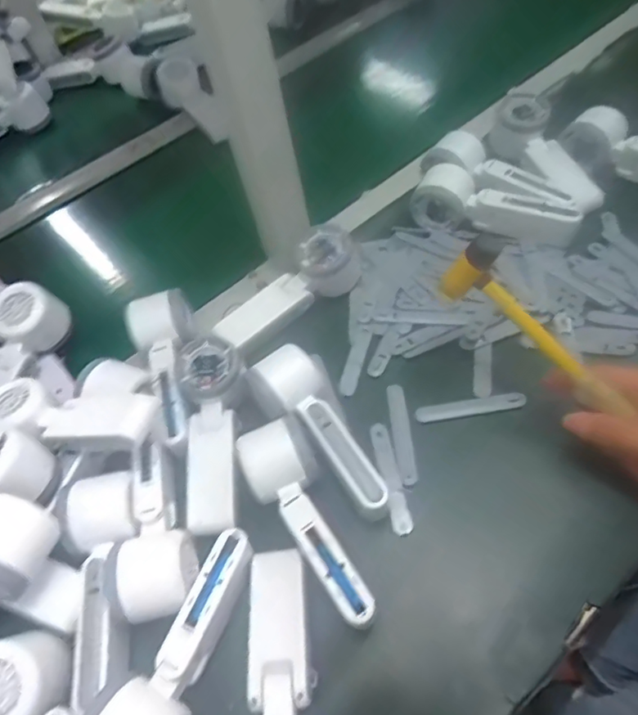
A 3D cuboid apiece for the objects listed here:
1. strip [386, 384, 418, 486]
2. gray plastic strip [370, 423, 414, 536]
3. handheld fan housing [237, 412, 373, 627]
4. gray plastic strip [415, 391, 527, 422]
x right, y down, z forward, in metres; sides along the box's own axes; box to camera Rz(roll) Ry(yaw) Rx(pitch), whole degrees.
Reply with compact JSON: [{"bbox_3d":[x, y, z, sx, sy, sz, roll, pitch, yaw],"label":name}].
[{"bbox_3d":[0.072,0.064,0.478,0.016,0.005,0.094,-6,54,3],"label":"strip"},{"bbox_3d":[0.059,0.099,0.456,0.015,0.004,0.094,-12,54,-1],"label":"gray plastic strip"},{"bbox_3d":[-0.005,0.123,0.418,0.060,0.052,0.164,-27,56,-12],"label":"handheld fan housing"},{"bbox_3d":[0.133,0.043,0.483,0.094,0.004,0.017,-9,51,2],"label":"gray plastic strip"}]

